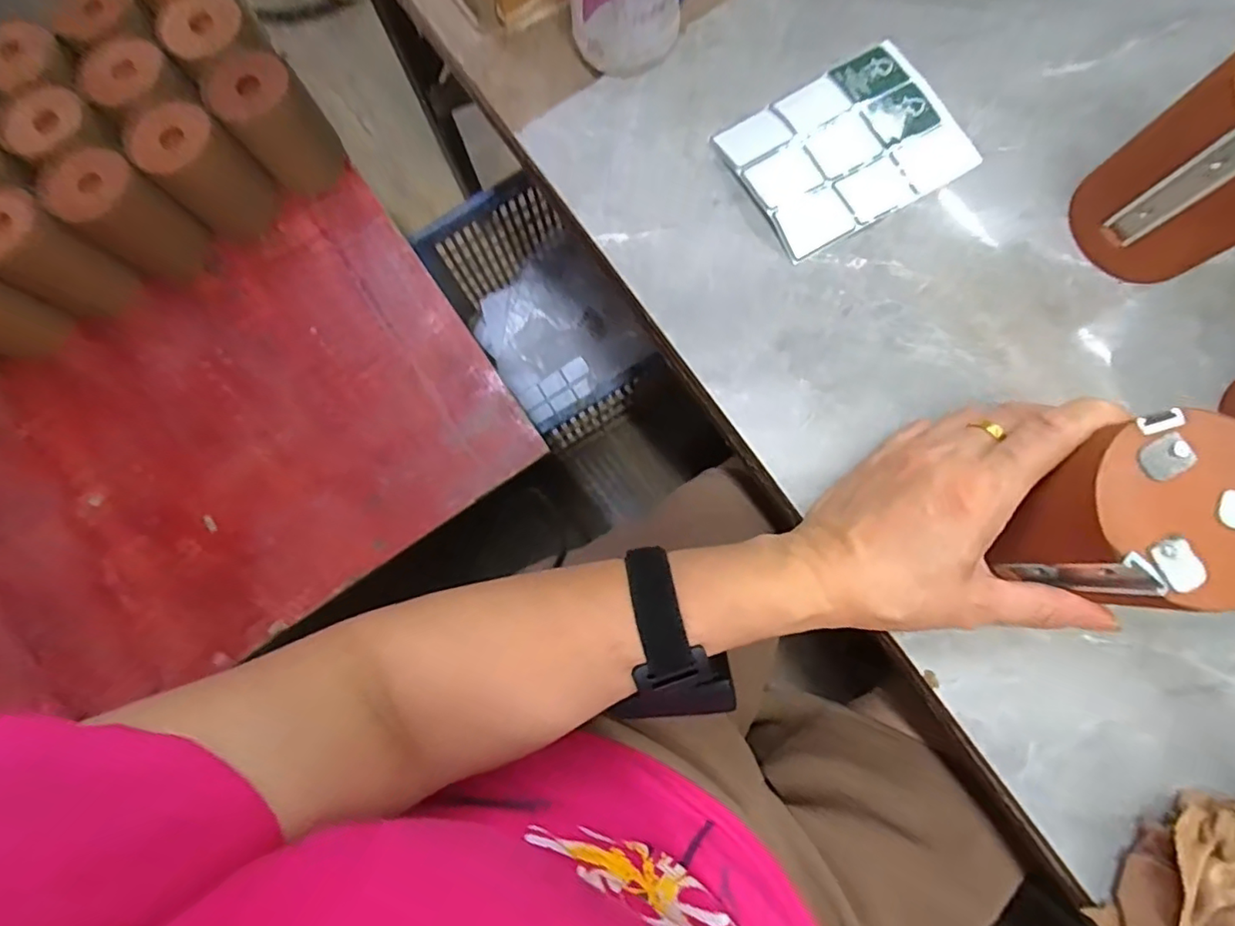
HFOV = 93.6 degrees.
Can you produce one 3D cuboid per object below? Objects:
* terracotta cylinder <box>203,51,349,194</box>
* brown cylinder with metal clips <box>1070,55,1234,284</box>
[{"bbox_3d":[-0.352,-0.355,0.607,0.084,0.122,0.088,-37,82,-4],"label":"terracotta cylinder"},{"bbox_3d":[0.312,-0.152,0.301,0.073,0.100,0.076,-32,82,-3],"label":"brown cylinder with metal clips"}]

